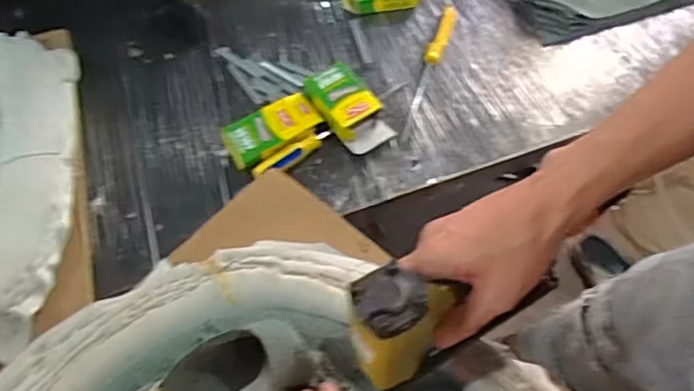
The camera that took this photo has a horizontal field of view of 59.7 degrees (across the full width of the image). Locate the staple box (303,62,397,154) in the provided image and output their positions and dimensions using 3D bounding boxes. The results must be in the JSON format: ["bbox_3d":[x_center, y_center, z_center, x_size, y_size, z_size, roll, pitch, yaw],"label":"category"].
[{"bbox_3d":[0.003,-0.138,0.960,0.085,0.054,0.152,-31,64,-13],"label":"staple box"}]

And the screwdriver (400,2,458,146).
[{"bbox_3d":[0.135,-0.218,1.012,0.029,0.037,0.286,19,64,13],"label":"screwdriver"}]

